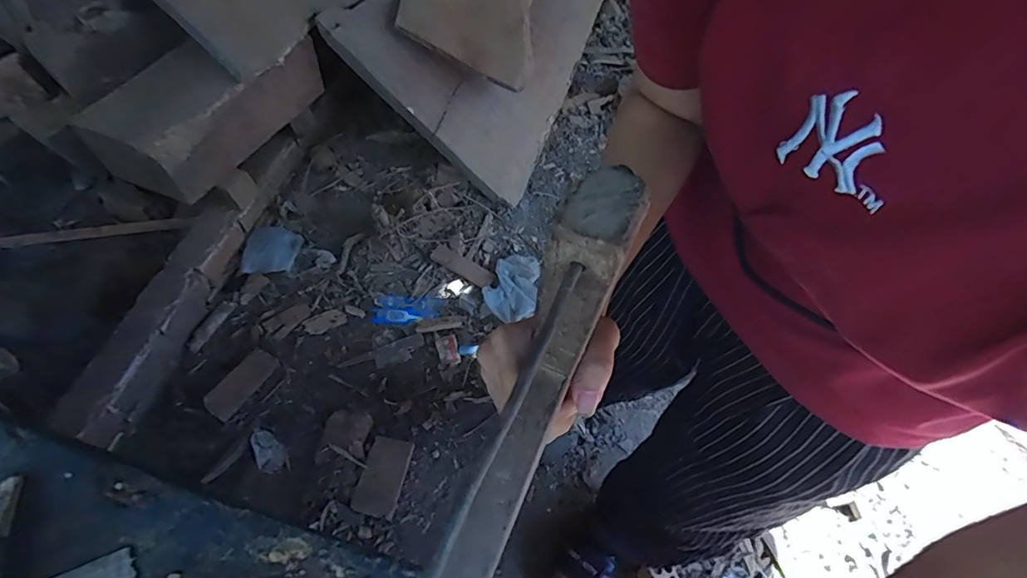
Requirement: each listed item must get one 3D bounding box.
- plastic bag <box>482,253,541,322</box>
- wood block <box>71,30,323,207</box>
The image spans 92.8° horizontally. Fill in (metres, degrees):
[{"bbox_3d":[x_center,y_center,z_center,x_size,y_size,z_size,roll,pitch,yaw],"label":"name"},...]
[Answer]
[{"bbox_3d":[-0.005,-0.013,1.389,0.147,0.051,0.213,9,60,1],"label":"plastic bag"},{"bbox_3d":[-0.808,-0.492,1.298,0.294,0.181,0.561,27,61,13],"label":"wood block"}]

